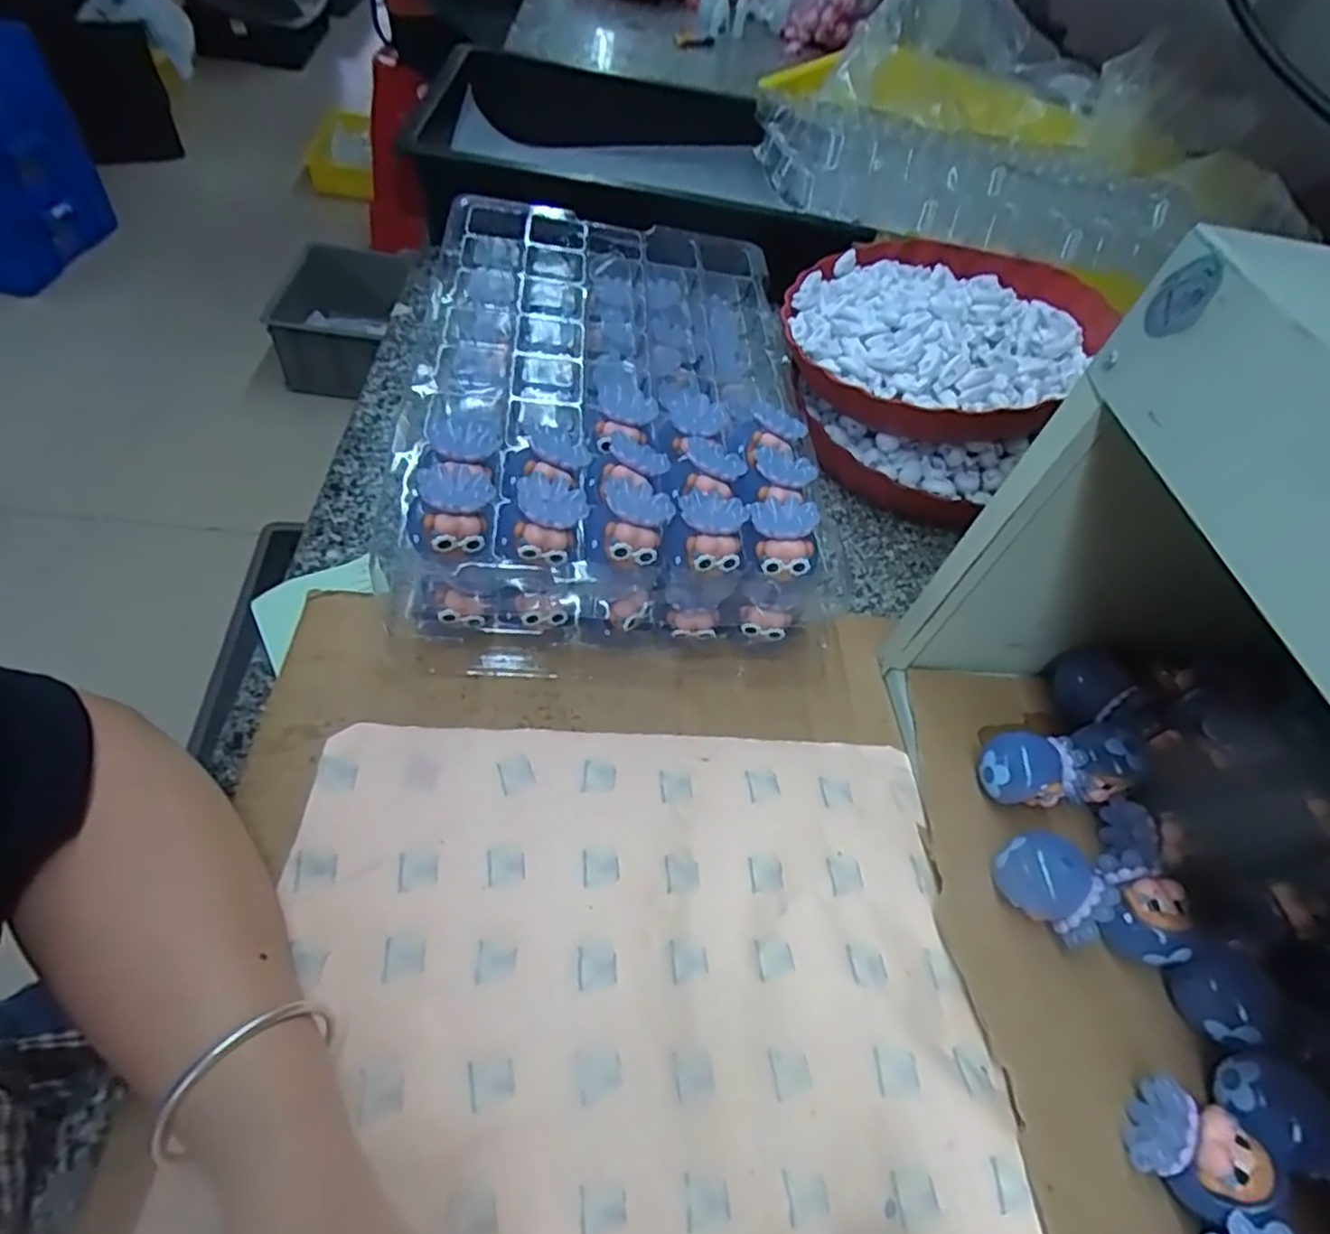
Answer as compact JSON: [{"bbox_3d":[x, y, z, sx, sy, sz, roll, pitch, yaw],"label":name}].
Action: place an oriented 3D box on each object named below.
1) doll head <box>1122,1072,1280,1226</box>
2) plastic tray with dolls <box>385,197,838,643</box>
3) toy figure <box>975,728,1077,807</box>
[{"bbox_3d":[0.220,0.225,0.297,0.043,0.034,0.036,38,56,22],"label":"doll head"},{"bbox_3d":[-0.035,-0.166,0.502,0.254,0.098,0.386,3,52,-10],"label":"plastic tray with dolls"},{"bbox_3d":[0.200,0.089,0.397,0.050,0.036,0.044,-15,57,-20],"label":"toy figure"}]

